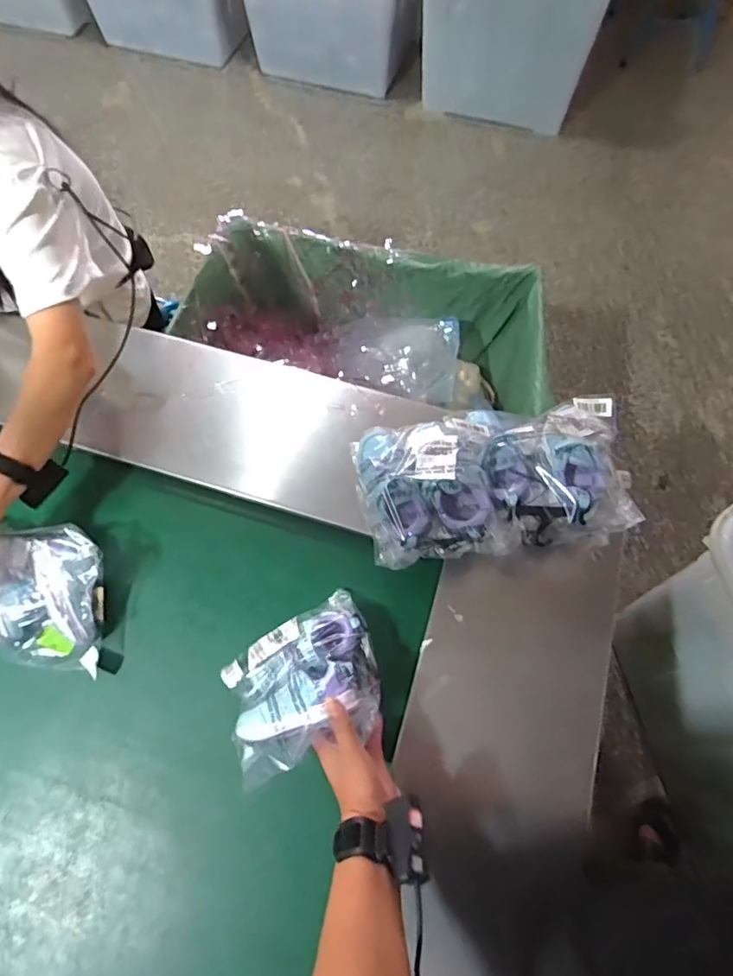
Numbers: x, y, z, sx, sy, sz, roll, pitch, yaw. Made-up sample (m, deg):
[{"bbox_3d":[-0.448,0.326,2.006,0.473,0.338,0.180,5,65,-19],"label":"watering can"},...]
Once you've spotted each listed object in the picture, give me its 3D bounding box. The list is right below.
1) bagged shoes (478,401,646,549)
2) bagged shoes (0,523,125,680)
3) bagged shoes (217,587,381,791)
[{"bbox_3d":[0.252,-0.024,0.734,0.196,0.087,0.191,-5,67,-2],"label":"bagged shoes"},{"bbox_3d":[-0.430,0.154,0.738,0.157,0.087,0.192,-7,67,-3],"label":"bagged shoes"},{"bbox_3d":[-0.080,0.238,0.679,0.191,0.103,0.173,-22,67,-8],"label":"bagged shoes"}]

